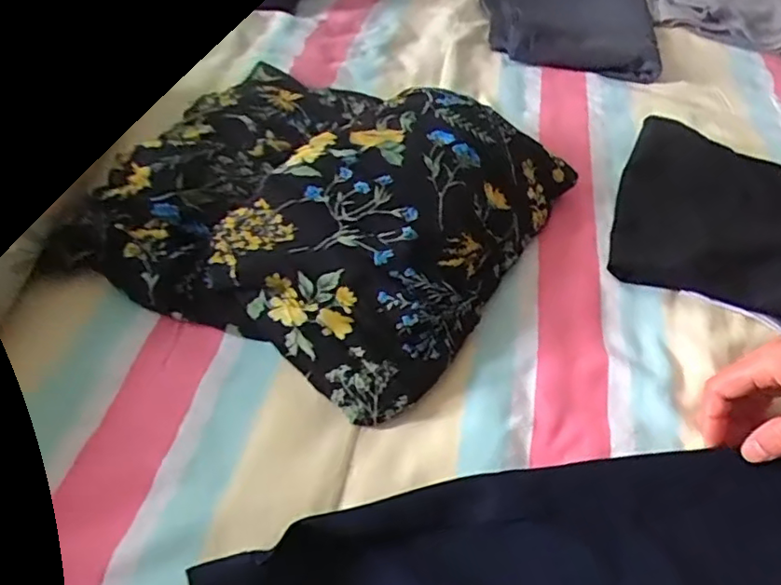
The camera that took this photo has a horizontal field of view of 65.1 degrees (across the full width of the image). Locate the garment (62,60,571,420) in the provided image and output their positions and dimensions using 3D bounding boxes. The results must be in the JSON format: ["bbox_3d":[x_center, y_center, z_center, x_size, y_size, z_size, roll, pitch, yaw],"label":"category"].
[{"bbox_3d":[-0.057,-0.084,0.517,0.337,0.076,0.292,23,51,18],"label":"garment"}]

